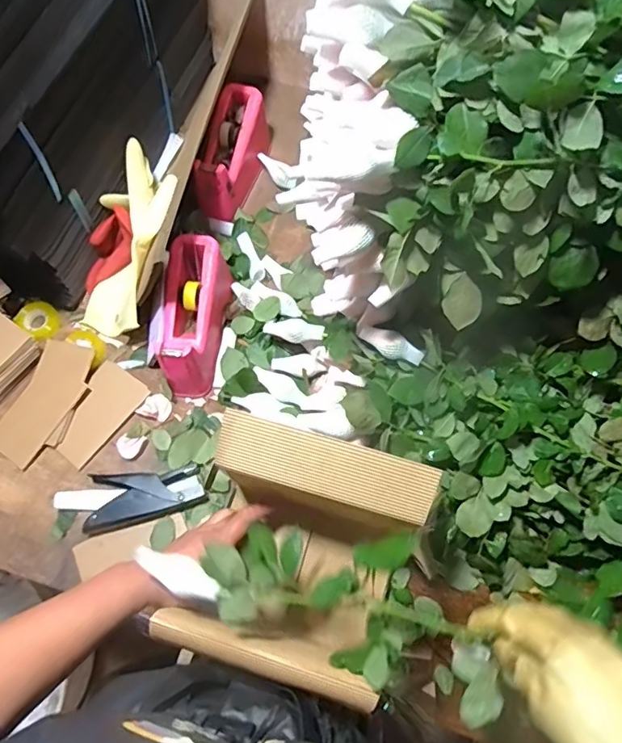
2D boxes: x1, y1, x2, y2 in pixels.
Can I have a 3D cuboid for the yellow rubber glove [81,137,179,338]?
[{"bbox_3d":[-0.261,-0.191,0.740,0.110,0.070,0.284,15,91,6],"label":"yellow rubber glove"}]

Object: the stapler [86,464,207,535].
[{"bbox_3d":[-0.212,0.159,0.645,0.147,0.026,0.068,-7,68,-3],"label":"stapler"}]

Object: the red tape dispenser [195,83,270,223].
[{"bbox_3d":[-0.124,-0.340,0.809,0.070,0.097,0.208,16,69,7],"label":"red tape dispenser"}]

